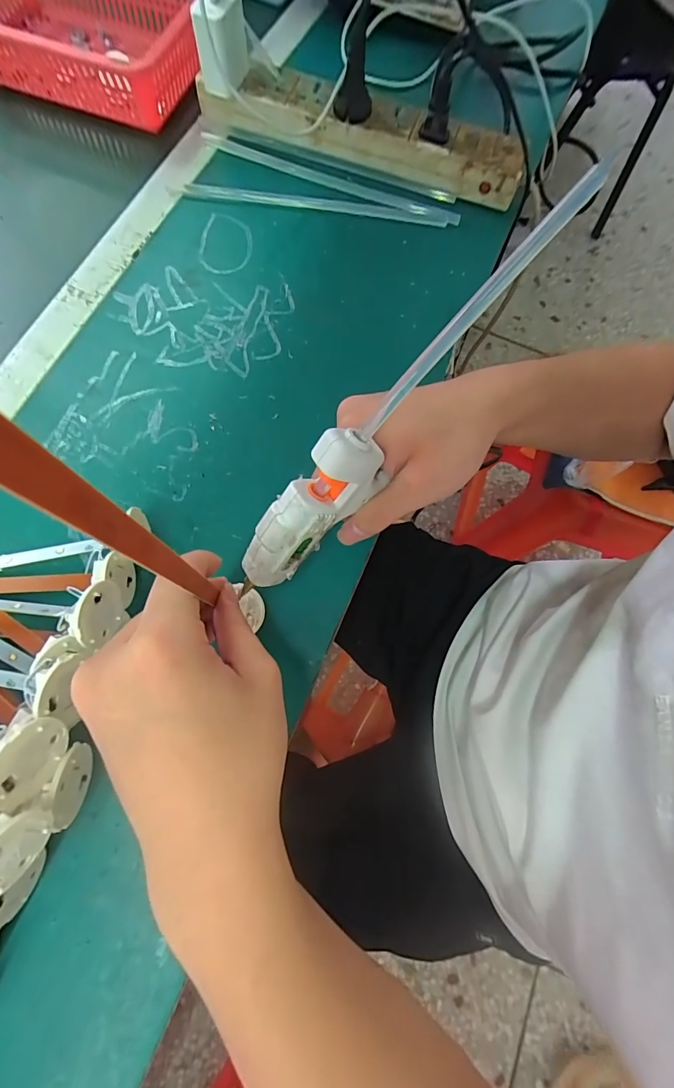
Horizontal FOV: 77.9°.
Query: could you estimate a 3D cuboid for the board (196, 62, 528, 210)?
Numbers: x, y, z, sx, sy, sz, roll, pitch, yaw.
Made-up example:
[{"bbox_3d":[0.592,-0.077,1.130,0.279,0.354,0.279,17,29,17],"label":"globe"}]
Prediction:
[{"bbox_3d":[0.023,-0.390,0.395,0.315,0.040,0.061,17,75,3],"label":"board"}]

